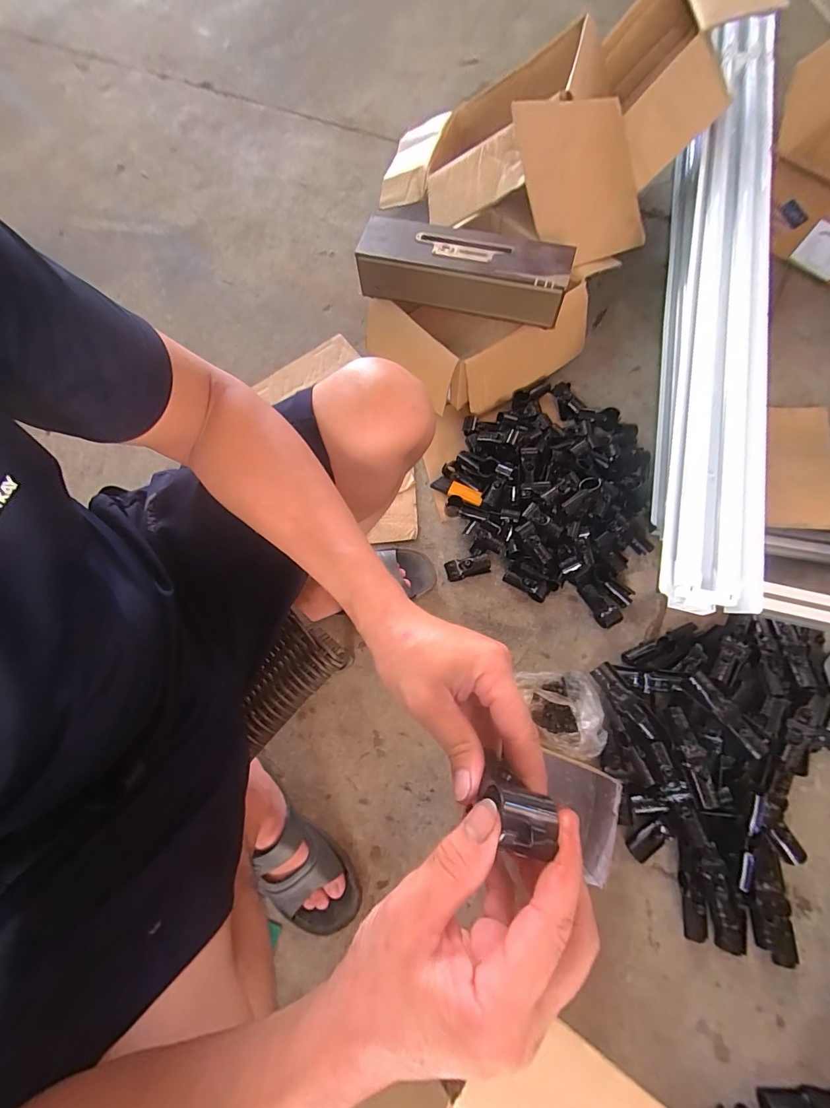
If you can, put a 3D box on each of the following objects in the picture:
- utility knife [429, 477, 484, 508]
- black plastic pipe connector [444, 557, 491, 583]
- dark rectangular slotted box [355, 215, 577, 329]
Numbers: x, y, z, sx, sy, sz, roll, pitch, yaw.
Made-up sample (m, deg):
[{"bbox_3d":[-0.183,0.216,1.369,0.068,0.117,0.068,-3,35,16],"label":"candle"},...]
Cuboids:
[{"bbox_3d":[0.082,-0.121,0.789,0.102,0.021,0.033,28,74,12],"label":"utility knife"},{"bbox_3d":[0.096,0.025,0.741,0.081,0.025,0.034,-14,71,-2],"label":"black plastic pipe connector"},{"bbox_3d":[0.082,-0.520,0.752,0.378,0.086,0.109,17,72,8],"label":"dark rectangular slotted box"}]

